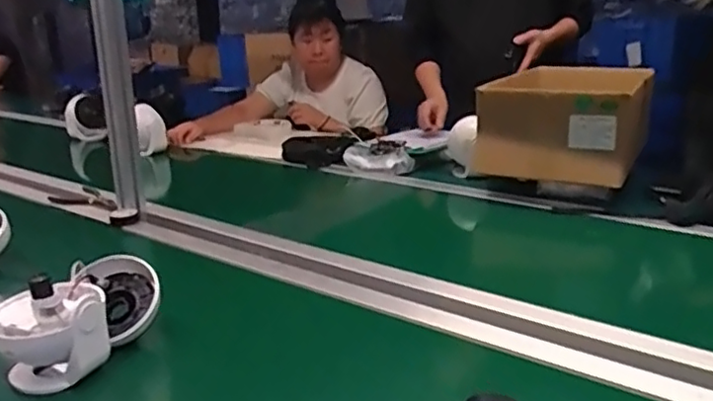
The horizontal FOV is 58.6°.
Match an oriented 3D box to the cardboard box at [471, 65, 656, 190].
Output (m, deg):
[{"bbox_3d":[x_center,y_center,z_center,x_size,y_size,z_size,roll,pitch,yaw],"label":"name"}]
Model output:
[{"bbox_3d":[0.437,-0.165,1.315,0.290,0.183,0.332,6,18,29],"label":"cardboard box"}]

